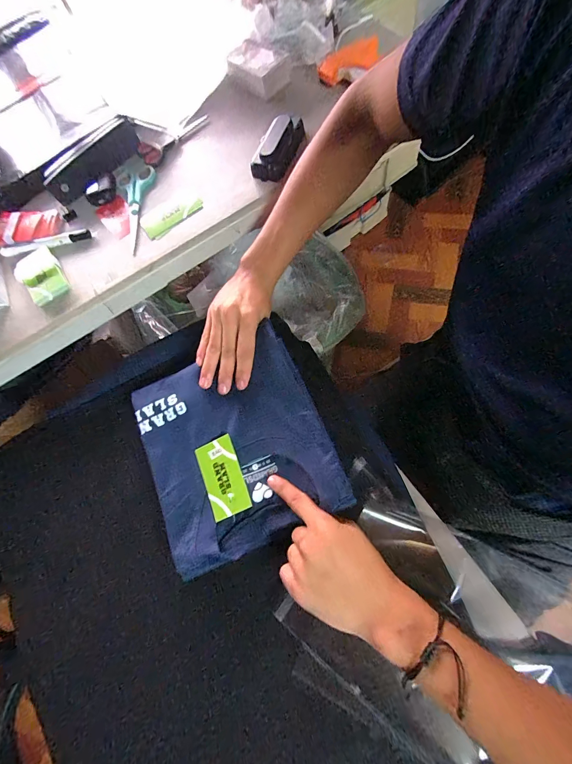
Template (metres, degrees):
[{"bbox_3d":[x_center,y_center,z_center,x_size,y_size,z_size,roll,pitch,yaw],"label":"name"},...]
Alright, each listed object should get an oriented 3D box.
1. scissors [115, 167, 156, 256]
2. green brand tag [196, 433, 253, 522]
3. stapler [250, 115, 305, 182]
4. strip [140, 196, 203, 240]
[{"bbox_3d":[-0.227,-0.265,0.490,0.061,0.012,0.164,-13,70,3],"label":"scissors"},{"bbox_3d":[-0.077,0.114,0.387,0.049,0.005,0.089,-26,71,7],"label":"green brand tag"},{"bbox_3d":[-0.010,-0.341,0.474,0.057,0.030,0.099,16,74,13],"label":"stapler"},{"bbox_3d":[-0.169,-0.247,0.476,0.092,0.010,0.048,-33,70,-4],"label":"strip"}]

